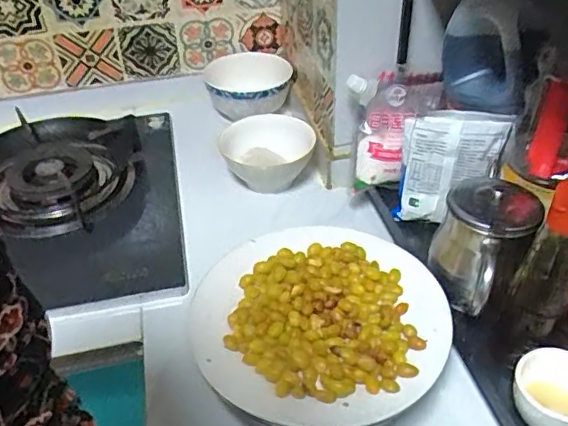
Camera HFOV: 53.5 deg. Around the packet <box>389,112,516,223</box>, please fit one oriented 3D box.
[{"bbox_3d":[0.191,-0.049,0.659,0.109,0.144,0.020,9,29,9],"label":"packet"}]

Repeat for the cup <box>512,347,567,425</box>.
[{"bbox_3d":[0.228,0.158,0.475,0.068,0.056,0.060,18,44,23],"label":"cup"}]

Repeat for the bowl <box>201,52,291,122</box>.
[{"bbox_3d":[-0.065,-0.215,0.964,0.148,0.056,0.139,-1,40,1],"label":"bowl"}]

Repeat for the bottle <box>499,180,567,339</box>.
[{"bbox_3d":[0.224,0.041,0.476,0.045,0.165,0.040,24,46,28],"label":"bottle"}]

